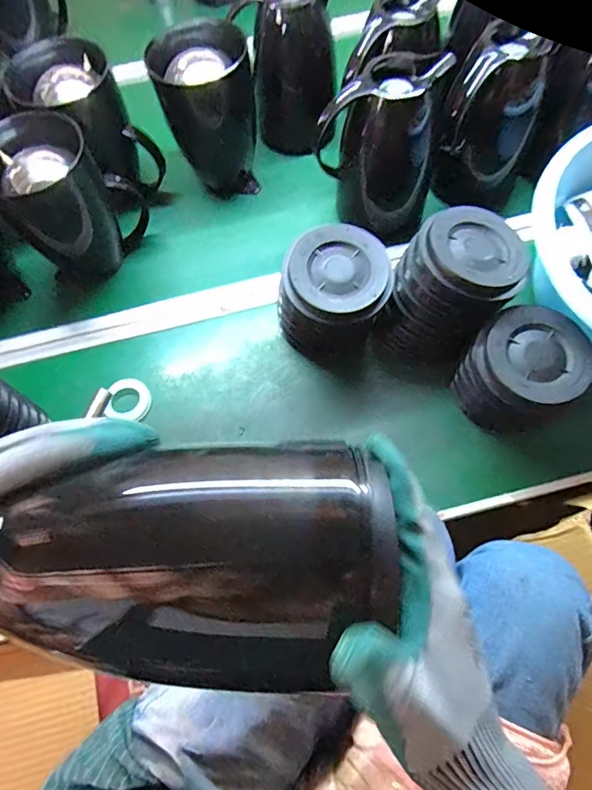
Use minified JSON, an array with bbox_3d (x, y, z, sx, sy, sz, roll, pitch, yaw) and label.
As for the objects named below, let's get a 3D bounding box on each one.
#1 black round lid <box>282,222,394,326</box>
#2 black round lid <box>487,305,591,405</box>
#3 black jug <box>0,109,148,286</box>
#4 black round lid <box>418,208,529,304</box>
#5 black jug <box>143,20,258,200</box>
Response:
[{"bbox_3d":[0.045,-0.135,0.519,0.118,0.023,0.114,0,82,0],"label":"black round lid"},{"bbox_3d":[0.255,-0.044,0.480,0.106,0.017,0.102,-1,66,3],"label":"black round lid"},{"bbox_3d":[-0.298,-0.252,0.612,0.115,0.179,0.143,24,69,13],"label":"black jug"},{"bbox_3d":[0.188,-0.154,0.495,0.109,0.014,0.099,10,74,2],"label":"black round lid"},{"bbox_3d":[-0.121,-0.406,0.672,0.125,0.183,0.130,-10,66,-1],"label":"black jug"}]

